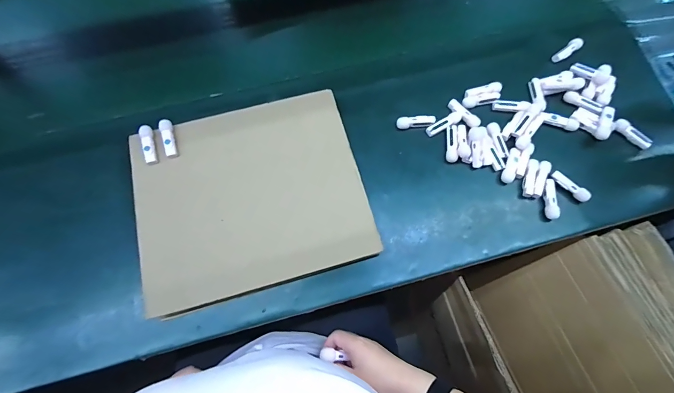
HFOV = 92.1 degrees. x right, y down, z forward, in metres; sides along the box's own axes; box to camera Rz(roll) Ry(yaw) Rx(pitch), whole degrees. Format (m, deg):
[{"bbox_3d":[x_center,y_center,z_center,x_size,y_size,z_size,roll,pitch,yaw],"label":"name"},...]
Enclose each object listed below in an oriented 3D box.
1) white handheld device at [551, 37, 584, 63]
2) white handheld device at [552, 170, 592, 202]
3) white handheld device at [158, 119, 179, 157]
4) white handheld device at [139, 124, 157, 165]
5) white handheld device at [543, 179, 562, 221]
[{"bbox_3d":[0.436,-0.276,0.616,0.064,0.016,0.023,-38,75,0],"label":"white handheld device"},{"bbox_3d":[0.381,-0.017,0.531,0.065,0.013,0.017,43,75,12],"label":"white handheld device"},{"bbox_3d":[-0.277,-0.097,0.534,0.019,0.015,0.064,-19,72,-8],"label":"white handheld device"},{"bbox_3d":[-0.306,-0.084,0.527,0.018,0.014,0.065,-15,72,-6],"label":"white handheld device"},{"bbox_3d":[0.345,0.004,0.527,0.020,0.016,0.065,4,71,0],"label":"white handheld device"}]

